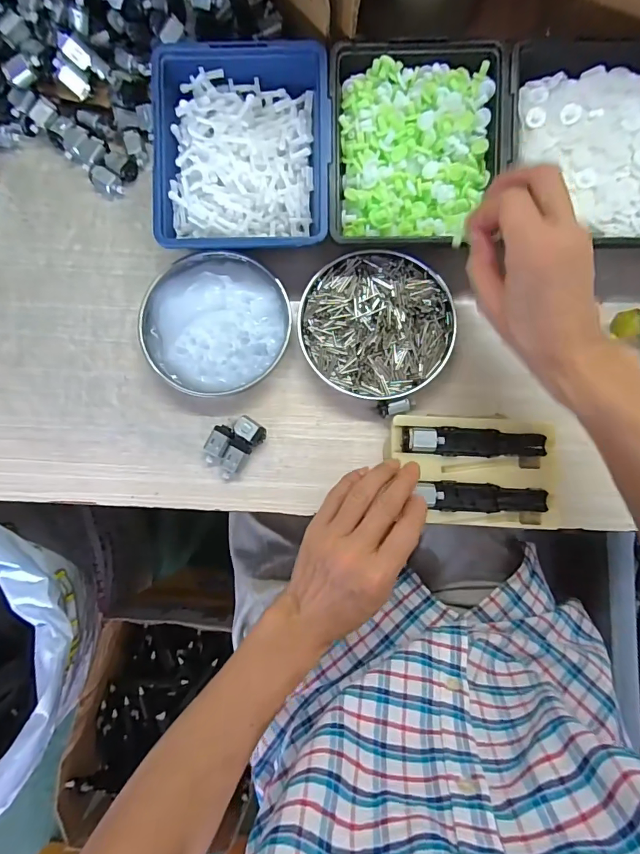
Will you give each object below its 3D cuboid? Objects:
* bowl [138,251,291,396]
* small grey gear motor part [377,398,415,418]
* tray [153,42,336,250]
[{"bbox_3d":[-0.094,-0.093,0.390,0.131,0.023,0.127,0,83,0],"label":"bowl"},{"bbox_3d":[0.067,-0.019,0.376,0.032,0.008,0.014,-15,83,-2],"label":"small grey gear motor part"},{"bbox_3d":[-0.065,-0.234,0.373,0.145,0.051,0.163,1,83,1],"label":"tray"}]

